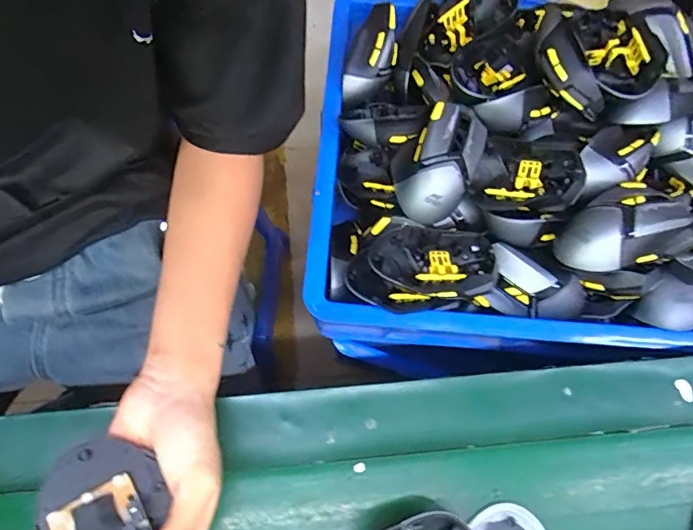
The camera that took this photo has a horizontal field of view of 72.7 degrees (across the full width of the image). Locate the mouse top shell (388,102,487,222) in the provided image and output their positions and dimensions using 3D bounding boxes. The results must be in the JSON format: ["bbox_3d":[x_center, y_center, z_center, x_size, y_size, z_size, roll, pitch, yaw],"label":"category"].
[{"bbox_3d":[0.086,-0.101,0.451,0.073,0.044,0.116,21,80,3],"label":"mouse top shell"}]

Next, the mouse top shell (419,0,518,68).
[{"bbox_3d":[0.130,-0.275,0.531,0.117,0.030,0.063,-39,82,-8],"label":"mouse top shell"}]

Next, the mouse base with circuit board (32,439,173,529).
[{"bbox_3d":[-0.134,0.148,0.265,0.062,0.023,0.101,-25,70,-29],"label":"mouse base with circuit board"}]

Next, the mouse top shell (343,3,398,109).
[{"bbox_3d":[0.028,-0.224,0.514,0.047,0.035,0.105,20,100,3],"label":"mouse top shell"}]

